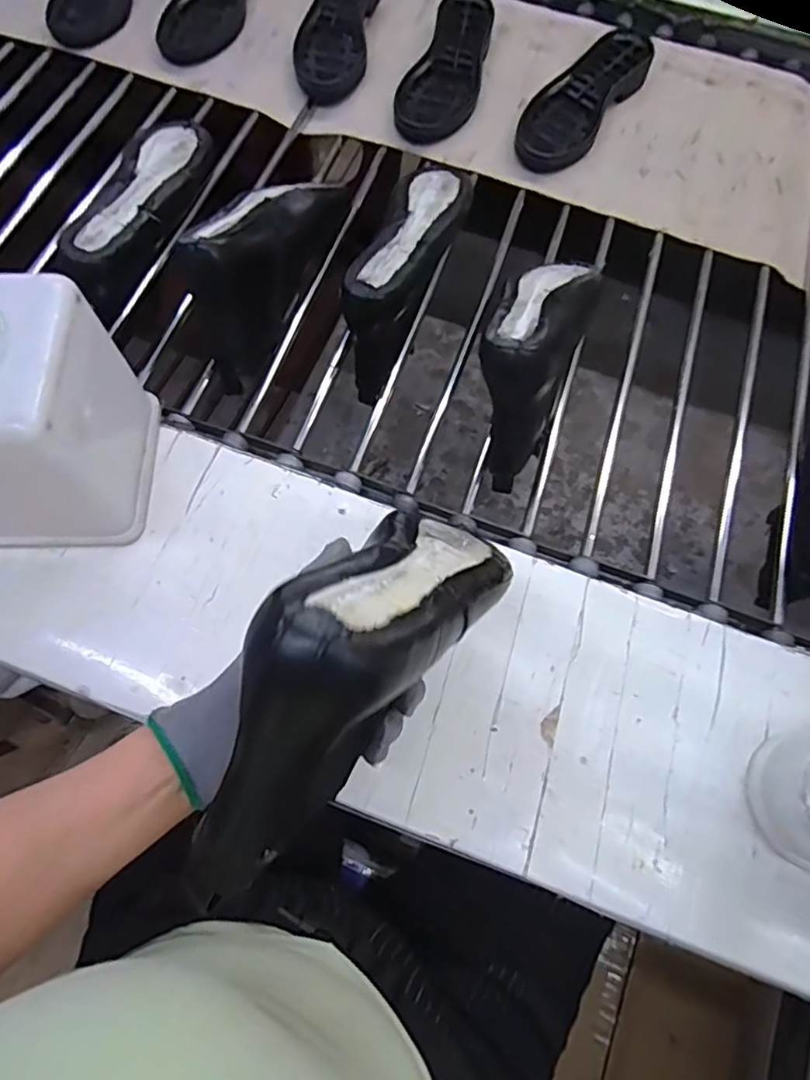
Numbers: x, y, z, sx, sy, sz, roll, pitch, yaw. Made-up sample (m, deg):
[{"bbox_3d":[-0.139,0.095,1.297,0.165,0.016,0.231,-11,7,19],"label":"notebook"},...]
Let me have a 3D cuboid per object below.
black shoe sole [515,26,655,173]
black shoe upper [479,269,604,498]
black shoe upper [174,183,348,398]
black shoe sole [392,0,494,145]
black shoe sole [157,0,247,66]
[{"bbox_3d":[0.223,-0.553,0.773,0.086,0.029,0.252,34,73,11],"label":"black shoe sole"},{"bbox_3d":[0.120,-0.178,0.584,0.084,0.123,0.243,23,71,7],"label":"black shoe upper"},{"bbox_3d":[-0.143,-0.283,0.615,0.078,0.117,0.246,20,71,6],"label":"black shoe upper"},{"bbox_3d":[0.057,-0.598,0.783,0.090,0.029,0.255,18,71,5],"label":"black shoe sole"},{"bbox_3d":[-0.257,-0.735,0.827,0.091,0.030,0.242,11,70,3],"label":"black shoe sole"}]

